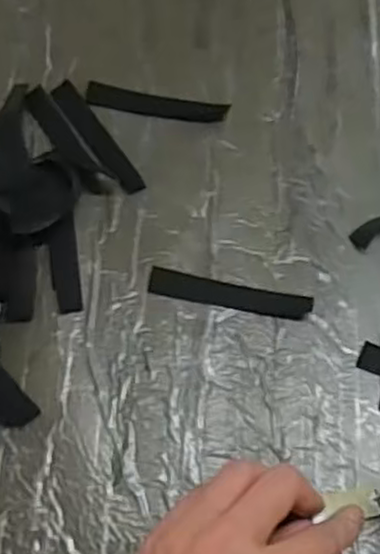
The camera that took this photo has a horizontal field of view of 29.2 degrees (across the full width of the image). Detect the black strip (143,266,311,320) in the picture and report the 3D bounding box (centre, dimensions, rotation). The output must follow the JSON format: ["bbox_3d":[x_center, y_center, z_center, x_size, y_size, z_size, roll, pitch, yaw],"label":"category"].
[{"bbox_3d":[0.023,0.010,0.410,0.091,0.004,0.016,11,68,5],"label":"black strip"}]

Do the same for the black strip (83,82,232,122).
[{"bbox_3d":[-0.021,-0.109,0.462,0.089,0.004,0.016,10,67,5],"label":"black strip"}]

